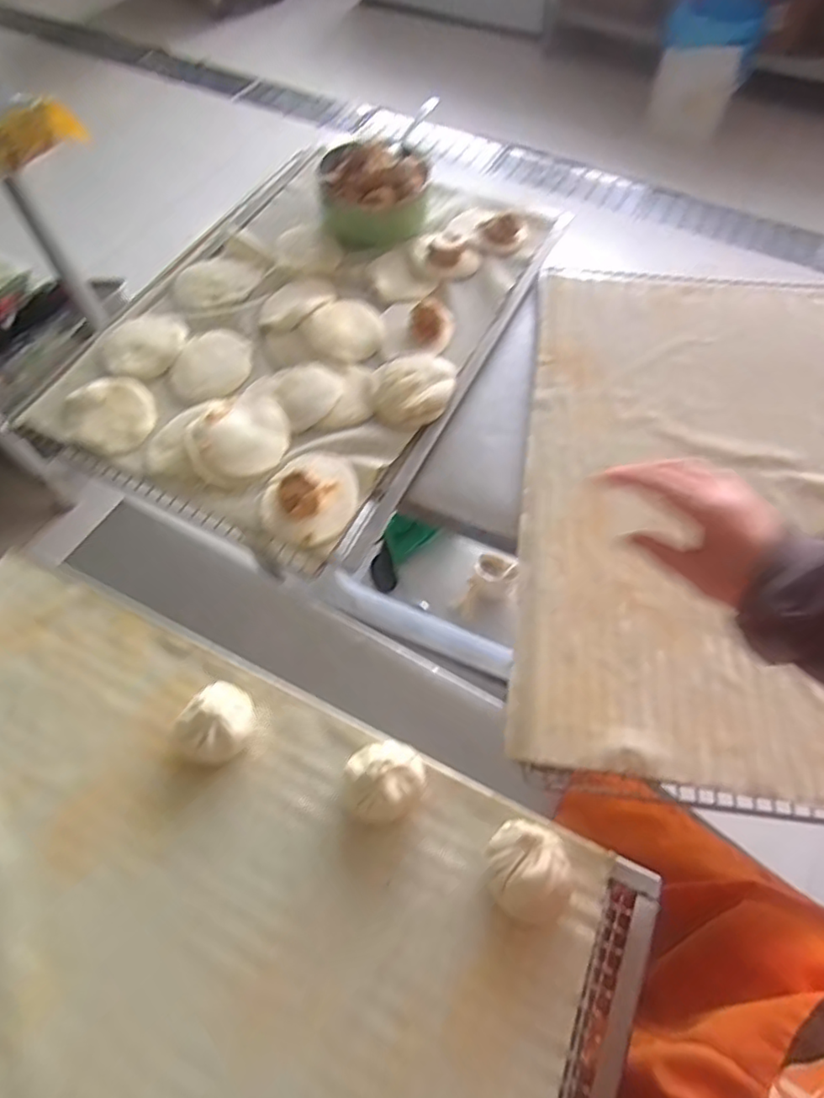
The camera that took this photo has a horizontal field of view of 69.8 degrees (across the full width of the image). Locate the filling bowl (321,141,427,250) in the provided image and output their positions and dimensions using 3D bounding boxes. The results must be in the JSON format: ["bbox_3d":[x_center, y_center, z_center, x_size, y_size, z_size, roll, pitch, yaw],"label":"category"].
[{"bbox_3d":[-0.047,-0.457,0.749,0.136,0.082,0.118,-2,60,-1],"label":"filling bowl"}]

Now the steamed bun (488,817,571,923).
[{"bbox_3d":[0.076,0.207,0.382,0.053,0.033,0.061,-7,61,-4],"label":"steamed bun"}]

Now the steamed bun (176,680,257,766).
[{"bbox_3d":[-0.143,0.129,0.438,0.057,0.038,0.057,0,60,0],"label":"steamed bun"}]

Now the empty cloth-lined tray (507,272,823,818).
[{"bbox_3d":[0.309,-0.070,0.576,0.380,0.030,0.598,8,61,4],"label":"empty cloth-lined tray"}]

